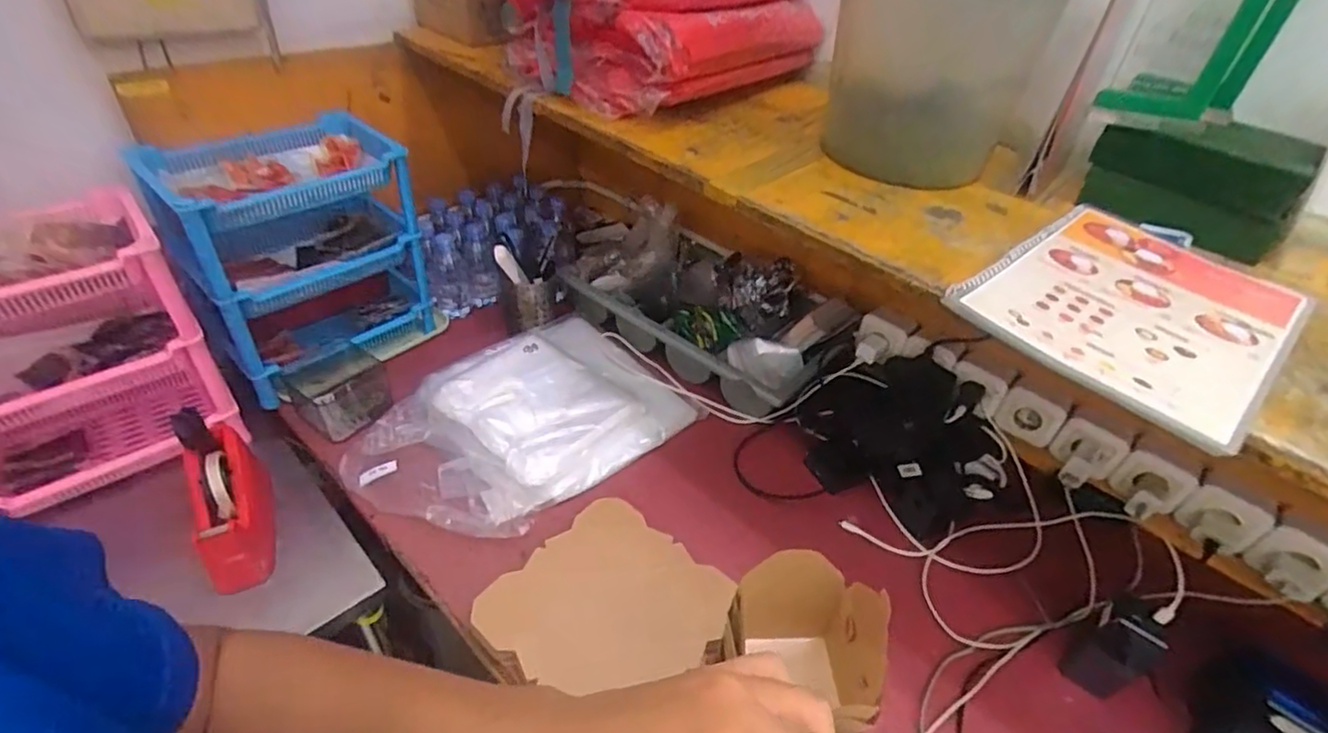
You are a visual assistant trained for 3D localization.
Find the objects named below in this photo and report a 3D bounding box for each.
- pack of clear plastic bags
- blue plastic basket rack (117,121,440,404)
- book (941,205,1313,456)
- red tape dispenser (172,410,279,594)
[{"bbox_3d":[-0.219,0.079,0.968,0.476,0.053,0.329,-29,51,-35],"label":"pack of clear plastic bags"},{"bbox_3d":[-0.545,-0.175,0.959,0.189,0.302,0.305,33,46,28],"label":"blue plastic basket rack"},{"bbox_3d":[0.444,-0.060,0.591,0.317,0.016,0.225,-27,50,-34],"label":"book"},{"bbox_3d":[-0.555,0.150,0.797,0.083,0.091,0.254,-18,61,-27],"label":"red tape dispenser"}]

